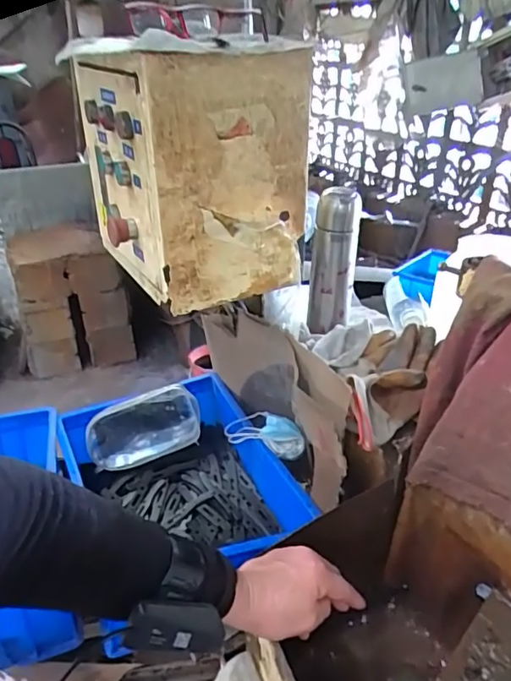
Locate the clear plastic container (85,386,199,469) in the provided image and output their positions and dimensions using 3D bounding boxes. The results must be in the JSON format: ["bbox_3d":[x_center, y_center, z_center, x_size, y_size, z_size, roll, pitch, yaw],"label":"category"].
[{"bbox_3d":[-0.201,0.155,0.973,0.195,0.114,0.050,-16,1,-11],"label":"clear plastic container"}]

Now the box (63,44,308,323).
[{"bbox_3d":[-0.085,-0.232,0.716,0.210,0.284,0.271,-19,35,-29],"label":"box"}]

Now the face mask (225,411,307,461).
[{"bbox_3d":[0.013,0.147,0.862,0.134,0.048,0.056,14,33,24],"label":"face mask"}]

